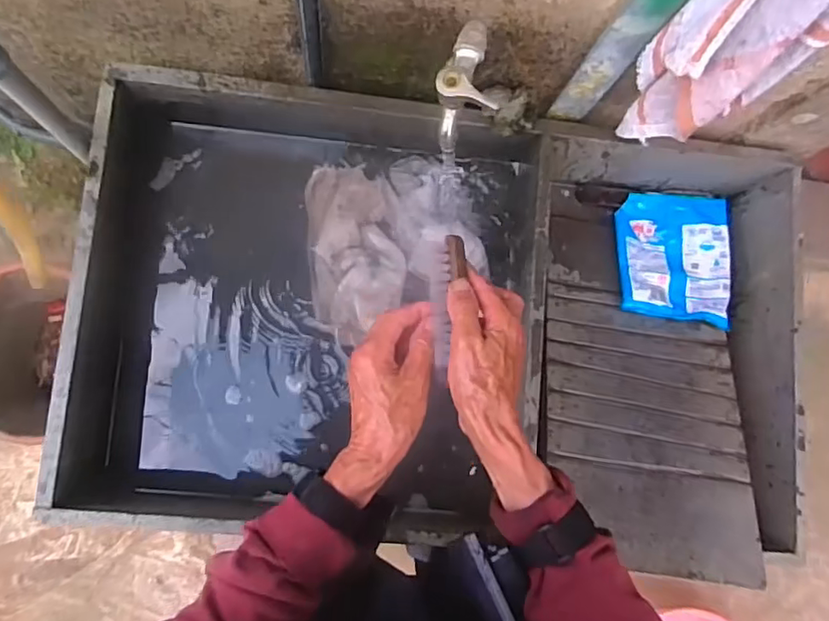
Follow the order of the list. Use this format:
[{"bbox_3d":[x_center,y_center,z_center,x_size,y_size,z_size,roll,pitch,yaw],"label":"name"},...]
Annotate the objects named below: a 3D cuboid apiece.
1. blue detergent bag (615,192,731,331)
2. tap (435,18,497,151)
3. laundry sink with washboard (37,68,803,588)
[{"bbox_3d":[0.395,-0.083,0.893,0.165,0.027,0.209,8,66,3],"label":"blue detergent bag"},{"bbox_3d":[0.046,-0.230,0.580,0.054,0.067,0.115,-1,85,-5],"label":"tap"},{"bbox_3d":[0.058,0.015,0.801,0.926,0.179,0.552,5,84,-4],"label":"laundry sink with washboard"}]

